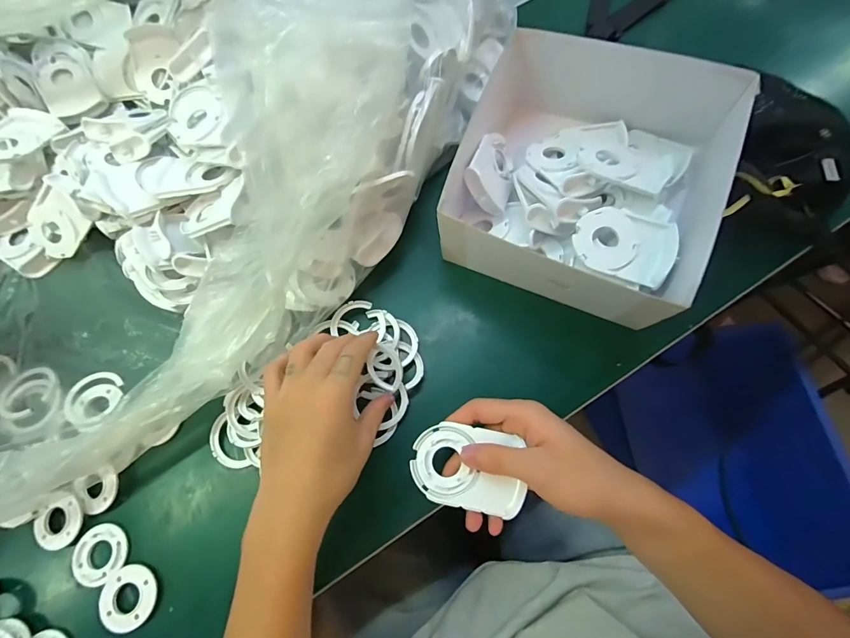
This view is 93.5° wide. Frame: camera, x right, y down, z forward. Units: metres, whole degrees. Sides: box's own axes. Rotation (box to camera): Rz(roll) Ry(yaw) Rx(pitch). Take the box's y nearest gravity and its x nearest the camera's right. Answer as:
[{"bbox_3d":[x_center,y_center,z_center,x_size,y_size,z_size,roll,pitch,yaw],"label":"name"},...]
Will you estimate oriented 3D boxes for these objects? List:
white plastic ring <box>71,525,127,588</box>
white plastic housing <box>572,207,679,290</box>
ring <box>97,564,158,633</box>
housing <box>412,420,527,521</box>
[{"bbox_3d":[-0.268,0.194,0.328,0.043,0.004,0.043,-1,70,3],"label":"white plastic ring"},{"bbox_3d":[0.167,-0.064,0.335,0.079,0.013,0.062,19,72,10],"label":"white plastic housing"},{"bbox_3d":[-0.233,0.219,0.314,0.043,0.007,0.043,-1,70,3],"label":"ring"},{"bbox_3d":[0.032,0.108,0.294,0.080,0.009,0.056,11,71,7],"label":"housing"}]

